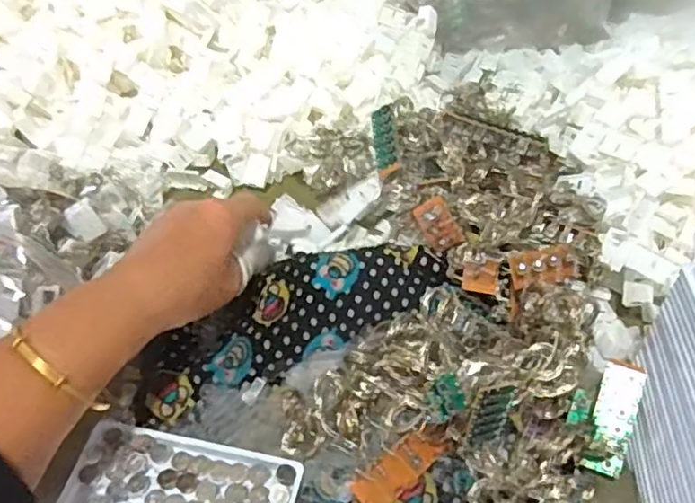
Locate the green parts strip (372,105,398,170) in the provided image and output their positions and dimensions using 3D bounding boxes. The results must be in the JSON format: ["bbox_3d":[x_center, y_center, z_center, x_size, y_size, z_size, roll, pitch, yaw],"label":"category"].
[{"bbox_3d":[0.029,-0.094,0.500,0.021,0.005,0.058,-22,59,30],"label":"green parts strip"}]

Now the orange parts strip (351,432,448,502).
[{"bbox_3d":[0.029,0.124,0.350,0.056,0.004,0.021,-38,76,-19],"label":"orange parts strip"}]

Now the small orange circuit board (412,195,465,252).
[{"bbox_3d":[0.062,-0.018,0.416,0.022,0.004,0.038,-31,71,8],"label":"small orange circuit board"}]

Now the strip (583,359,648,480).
[{"bbox_3d":[0.154,0.094,0.352,0.022,0.011,0.066,13,73,31],"label":"strip"}]

